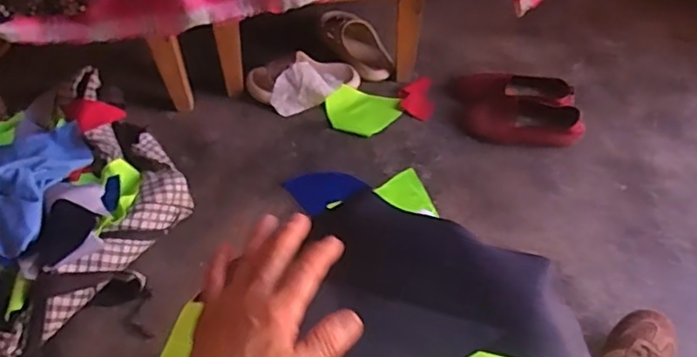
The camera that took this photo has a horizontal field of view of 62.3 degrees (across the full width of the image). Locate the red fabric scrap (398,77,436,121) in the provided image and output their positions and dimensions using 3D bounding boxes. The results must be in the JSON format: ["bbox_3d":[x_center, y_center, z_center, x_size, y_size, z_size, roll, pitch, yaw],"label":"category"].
[{"bbox_3d":[0.142,-0.166,1.201,0.070,0.013,0.102,-1,57,-5],"label":"red fabric scrap"}]

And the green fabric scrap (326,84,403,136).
[{"bbox_3d":[0.029,-0.136,1.173,0.146,0.020,0.106,9,56,2],"label":"green fabric scrap"}]

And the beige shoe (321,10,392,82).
[{"bbox_3d":[0.022,-0.292,1.248,0.089,0.063,0.195,-33,77,-23],"label":"beige shoe"}]

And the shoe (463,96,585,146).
[{"bbox_3d":[0.343,-0.111,1.138,0.227,0.058,0.076,7,55,16],"label":"shoe"}]

